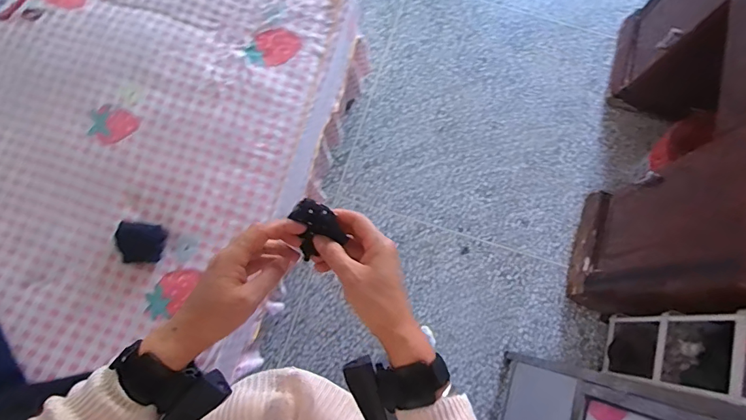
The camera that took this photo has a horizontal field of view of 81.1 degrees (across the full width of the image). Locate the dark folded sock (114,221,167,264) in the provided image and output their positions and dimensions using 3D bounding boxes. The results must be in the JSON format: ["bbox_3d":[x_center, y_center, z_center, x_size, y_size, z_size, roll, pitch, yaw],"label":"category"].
[{"bbox_3d":[-0.511,0.072,0.958,0.108,0.013,0.085,9,76,1],"label":"dark folded sock"}]

